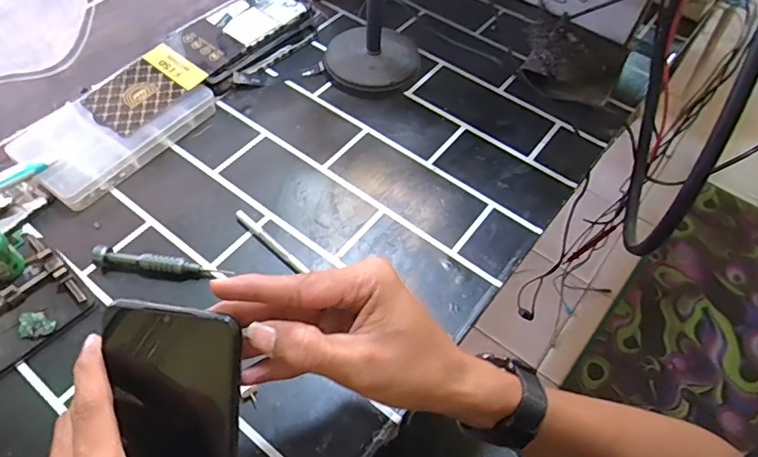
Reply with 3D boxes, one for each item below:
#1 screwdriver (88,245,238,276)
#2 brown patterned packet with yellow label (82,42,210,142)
[{"bbox_3d":[-0.177,0.030,0.412,0.108,0.018,0.015,8,56,2],"label":"screwdriver"},{"bbox_3d":[-0.232,-0.138,0.495,0.067,0.005,0.105,36,68,17],"label":"brown patterned packet with yellow label"}]

